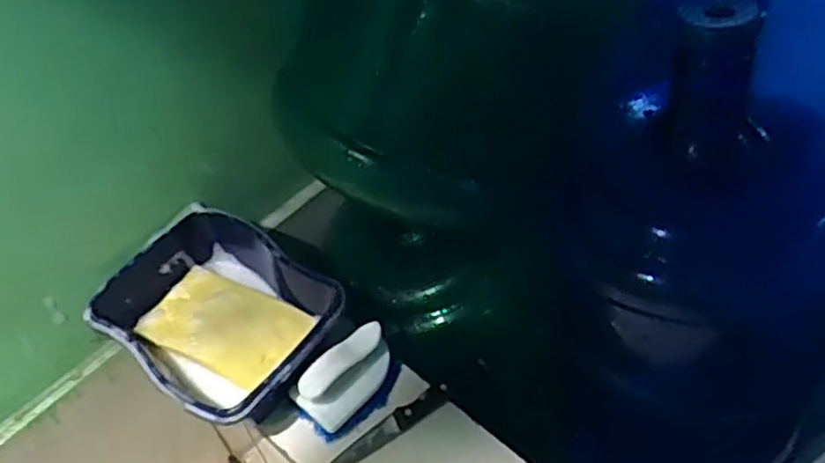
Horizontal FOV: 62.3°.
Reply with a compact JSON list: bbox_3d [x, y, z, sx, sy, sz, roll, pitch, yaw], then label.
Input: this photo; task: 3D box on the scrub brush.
[{"bbox_3d":[-0.055,0.133,0.614,0.101,0.053,0.051,-35,57,-23],"label":"scrub brush"}]

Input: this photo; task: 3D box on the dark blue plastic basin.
[{"bbox_3d":[-0.178,0.082,0.644,0.209,0.072,0.168,31,59,26],"label":"dark blue plastic basin"}]

